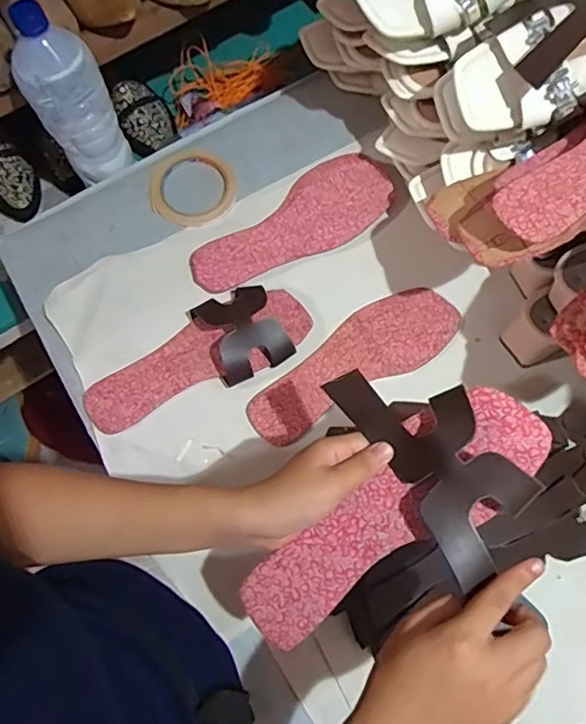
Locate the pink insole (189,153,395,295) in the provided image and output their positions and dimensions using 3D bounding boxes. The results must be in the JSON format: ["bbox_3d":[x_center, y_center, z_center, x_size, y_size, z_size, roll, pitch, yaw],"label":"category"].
[{"bbox_3d":[0.005,-0.149,0.637,0.243,0.010,0.097,-39,76,-11],"label":"pink insole"}]

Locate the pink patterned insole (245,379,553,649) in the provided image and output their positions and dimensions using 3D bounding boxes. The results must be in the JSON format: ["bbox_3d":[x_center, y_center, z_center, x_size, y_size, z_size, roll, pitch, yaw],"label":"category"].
[{"bbox_3d":[0.069,0.112,0.399,0.240,0.005,0.068,-40,70,5],"label":"pink patterned insole"}]

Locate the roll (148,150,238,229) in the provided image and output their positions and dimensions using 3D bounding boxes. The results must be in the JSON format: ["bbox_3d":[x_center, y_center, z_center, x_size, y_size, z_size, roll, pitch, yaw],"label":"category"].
[{"bbox_3d":[-0.117,-0.204,0.667,0.100,0.015,0.101,-1,70,2],"label":"roll"}]

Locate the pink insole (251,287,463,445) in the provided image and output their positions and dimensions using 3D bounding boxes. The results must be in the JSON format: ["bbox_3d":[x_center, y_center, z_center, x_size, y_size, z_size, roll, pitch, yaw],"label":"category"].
[{"bbox_3d":[0.060,-0.002,0.590,0.235,0.006,0.081,-30,72,-8],"label":"pink insole"}]

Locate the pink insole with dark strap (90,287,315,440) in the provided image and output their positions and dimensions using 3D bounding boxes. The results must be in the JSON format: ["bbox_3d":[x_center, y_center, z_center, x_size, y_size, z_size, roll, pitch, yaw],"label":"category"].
[{"bbox_3d":[-0.098,-0.008,0.582,0.235,0.029,0.088,-28,72,-8],"label":"pink insole with dark strap"}]

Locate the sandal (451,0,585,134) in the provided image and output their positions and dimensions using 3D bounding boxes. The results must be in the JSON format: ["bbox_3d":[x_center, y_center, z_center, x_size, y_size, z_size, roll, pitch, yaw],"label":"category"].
[{"bbox_3d":[0.255,-0.283,0.497,0.251,0.055,0.101,-30,72,-7],"label":"sandal"}]

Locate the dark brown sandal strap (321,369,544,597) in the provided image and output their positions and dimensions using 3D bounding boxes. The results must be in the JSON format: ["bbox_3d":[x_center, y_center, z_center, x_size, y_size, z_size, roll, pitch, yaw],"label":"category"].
[{"bbox_3d":[0.093,0.058,0.399,0.077,0.038,0.166,-35,59,-10],"label":"dark brown sandal strap"}]

